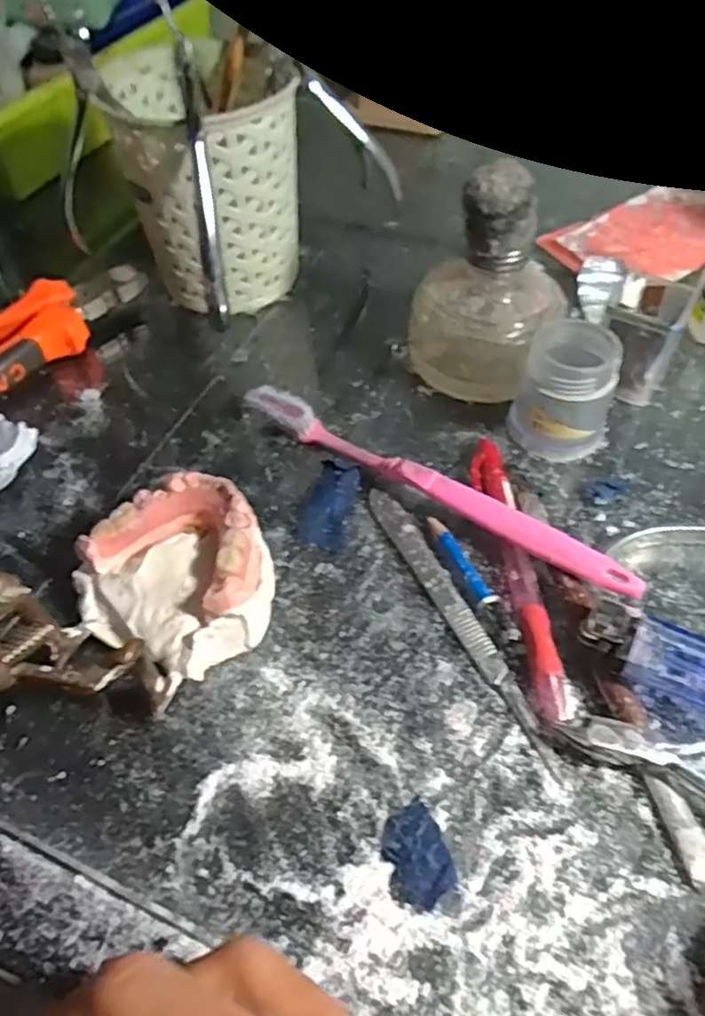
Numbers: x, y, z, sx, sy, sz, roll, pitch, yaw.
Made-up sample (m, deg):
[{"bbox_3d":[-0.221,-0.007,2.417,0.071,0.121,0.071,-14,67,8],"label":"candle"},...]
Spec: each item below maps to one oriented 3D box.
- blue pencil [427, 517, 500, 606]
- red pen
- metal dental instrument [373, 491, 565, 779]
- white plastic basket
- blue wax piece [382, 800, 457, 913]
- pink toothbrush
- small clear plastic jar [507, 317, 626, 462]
[{"bbox_3d":[0.044,0.021,0.285,0.007,0.006,0.048,-21,54,-14],"label":"blue pencil"},{"bbox_3d":[0.066,0.023,0.282,0.015,0.009,0.131,-6,52,-2],"label":"red pen"},{"bbox_3d":[0.041,0.041,0.273,0.011,0.004,0.136,-23,54,-15],"label":"metal dental instrument"},{"bbox_3d":[-0.077,-0.179,0.388,0.092,0.112,0.102,-17,53,-11],"label":"white plastic basket"},{"bbox_3d":[0.020,0.110,0.218,0.020,0.004,0.029,-11,52,-6],"label":"blue wax piece"},{"bbox_3d":[0.031,-0.009,0.304,0.192,0.020,0.014,28,58,23],"label":"pink toothbrush"},{"bbox_3d":[0.100,-0.057,0.319,0.042,0.051,0.048,19,55,17],"label":"small clear plastic jar"}]

